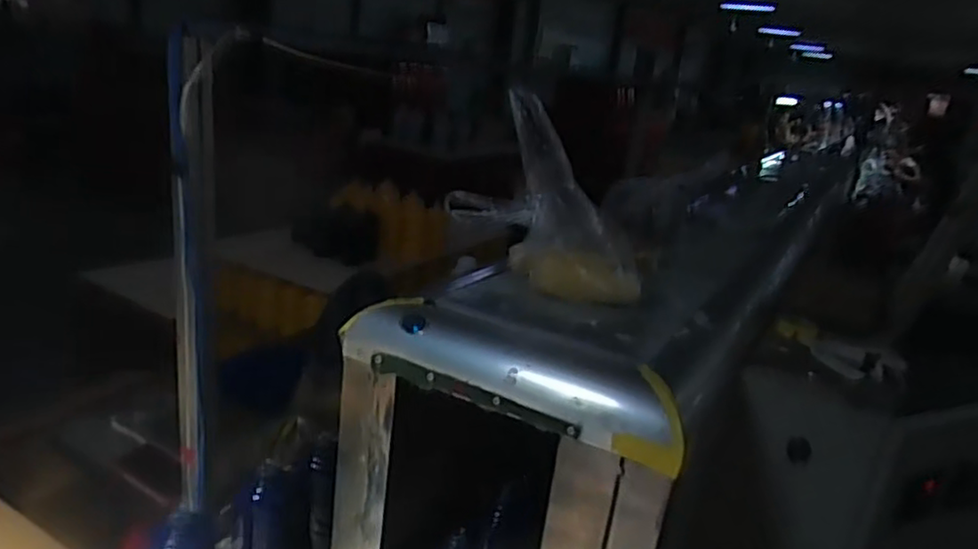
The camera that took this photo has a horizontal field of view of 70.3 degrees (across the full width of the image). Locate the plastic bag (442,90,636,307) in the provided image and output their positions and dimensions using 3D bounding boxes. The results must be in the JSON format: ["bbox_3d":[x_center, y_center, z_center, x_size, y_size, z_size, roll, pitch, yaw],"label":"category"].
[{"bbox_3d":[0.073,-0.113,0.944,0.312,0.221,0.090,28,36,37],"label":"plastic bag"}]

